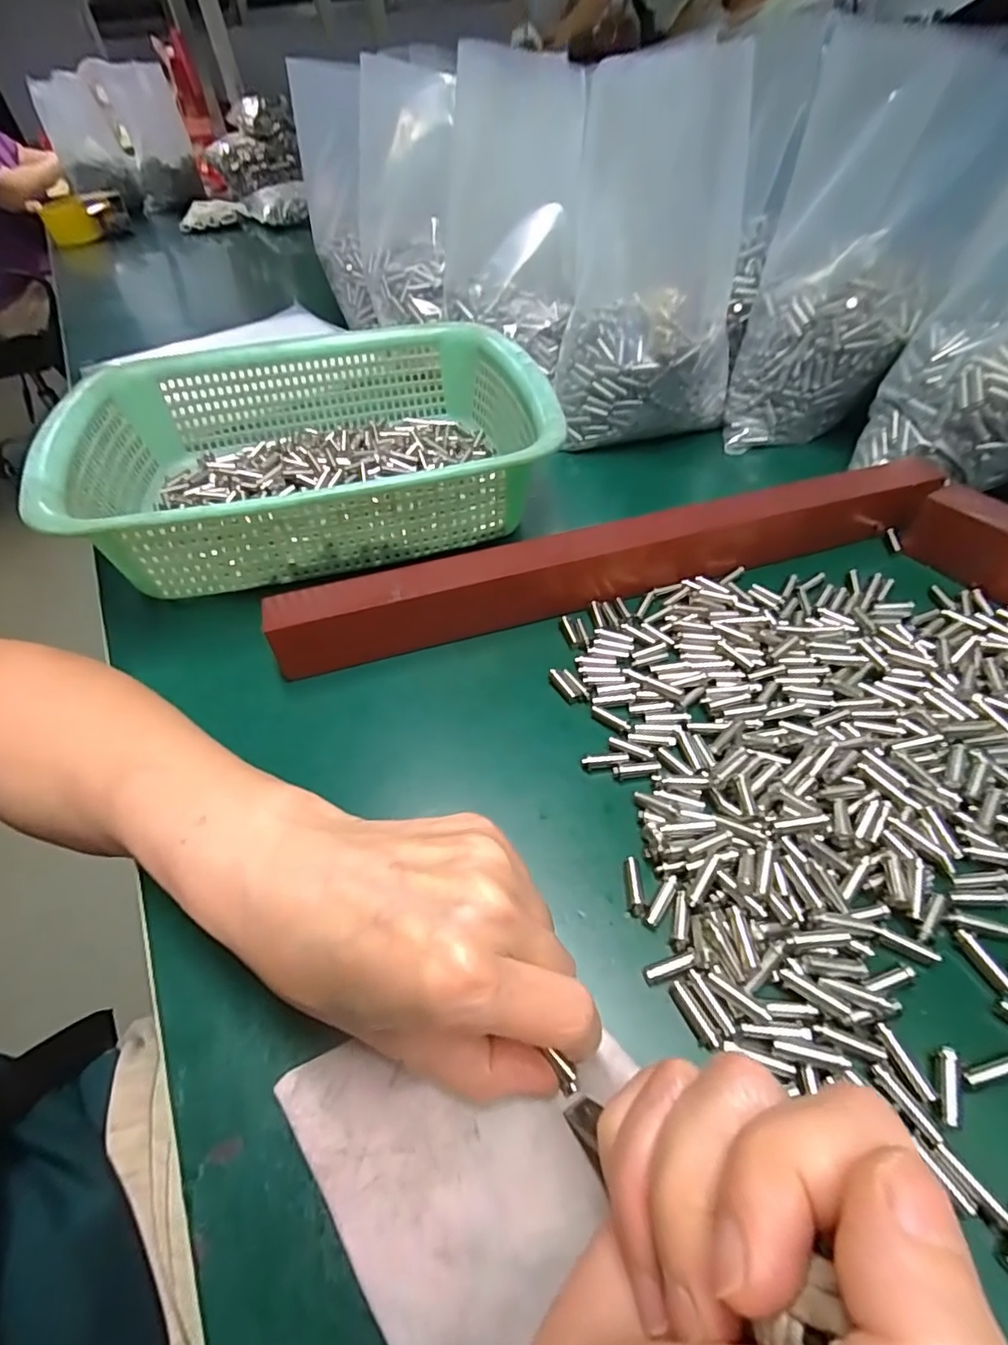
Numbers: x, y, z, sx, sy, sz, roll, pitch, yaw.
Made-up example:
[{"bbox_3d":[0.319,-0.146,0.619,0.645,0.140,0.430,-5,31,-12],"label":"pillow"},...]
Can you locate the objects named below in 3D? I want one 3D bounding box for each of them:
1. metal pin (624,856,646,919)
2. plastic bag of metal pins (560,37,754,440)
[{"bbox_3d":[0.050,0.082,0.217,0.006,0.007,0.021,-2,49,3],"label":"metal pin"},{"bbox_3d":[0.104,-0.290,0.406,0.119,0.209,0.106,11,51,14],"label":"plastic bag of metal pins"}]

